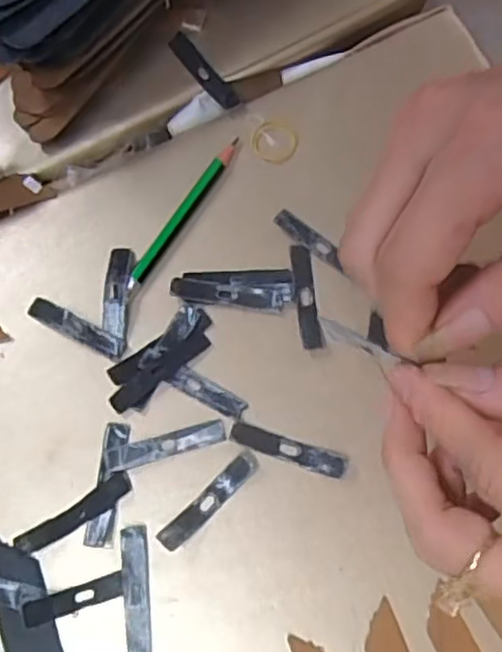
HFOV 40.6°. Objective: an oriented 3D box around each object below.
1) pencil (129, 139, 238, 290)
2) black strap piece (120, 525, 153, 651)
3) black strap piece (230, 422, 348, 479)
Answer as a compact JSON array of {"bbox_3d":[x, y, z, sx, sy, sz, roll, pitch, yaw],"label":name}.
[{"bbox_3d":[-0.033,-0.057,0.334,0.008,0.007,0.092,31,77,10],"label":"pencil"},{"bbox_3d":[-0.049,0.113,0.287,0.012,0.005,0.053,-5,73,0],"label":"black strap piece"},{"bbox_3d":[0.017,0.055,0.302,0.052,0.005,0.011,17,74,6],"label":"black strap piece"}]

